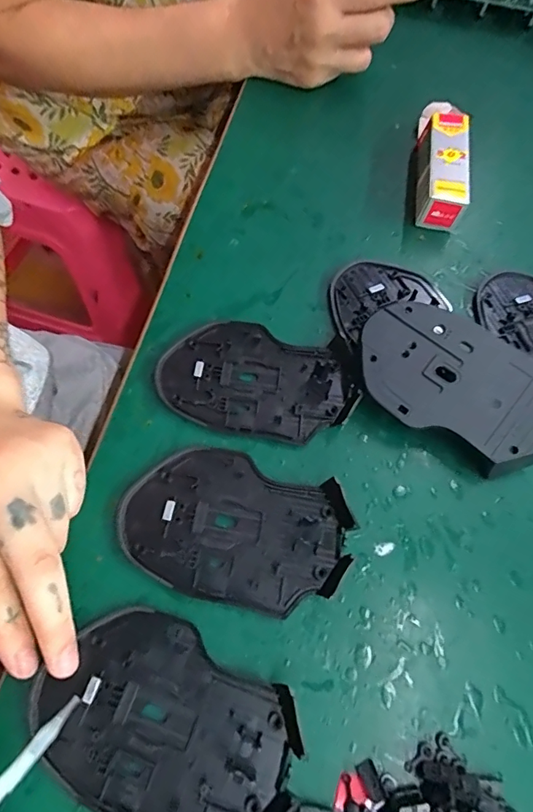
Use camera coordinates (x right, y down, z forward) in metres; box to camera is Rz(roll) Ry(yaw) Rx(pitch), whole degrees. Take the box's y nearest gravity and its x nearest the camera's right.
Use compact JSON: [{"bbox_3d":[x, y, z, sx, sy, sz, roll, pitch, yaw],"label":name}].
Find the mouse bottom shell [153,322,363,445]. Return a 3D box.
[{"bbox_3d":[-0.006,-0.017,0.277,0.113,0.011,0.070,11,63,3],"label":"mouse bottom shell"}]

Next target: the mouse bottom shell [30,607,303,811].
[{"bbox_3d":[-0.043,0.138,0.199,0.107,0.008,0.072,28,65,11],"label":"mouse bottom shell"}]

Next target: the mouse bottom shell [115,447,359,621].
[{"bbox_3d":[-0.017,0.061,0.238,0.112,0.012,0.072,19,64,7],"label":"mouse bottom shell"}]

